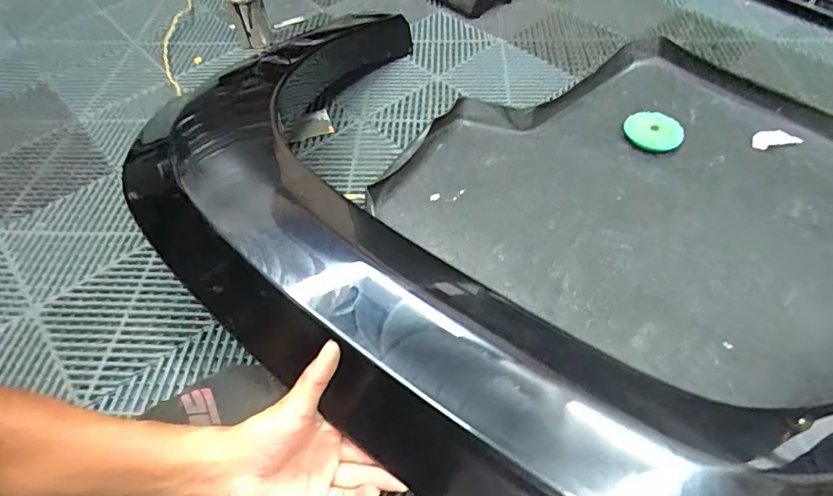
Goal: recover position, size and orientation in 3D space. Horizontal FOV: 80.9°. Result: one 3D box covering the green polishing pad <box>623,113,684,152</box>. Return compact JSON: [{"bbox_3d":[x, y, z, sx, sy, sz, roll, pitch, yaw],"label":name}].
[{"bbox_3d":[0.416,-0.205,0.860,0.096,0.018,0.087,18,56,17],"label":"green polishing pad"}]

